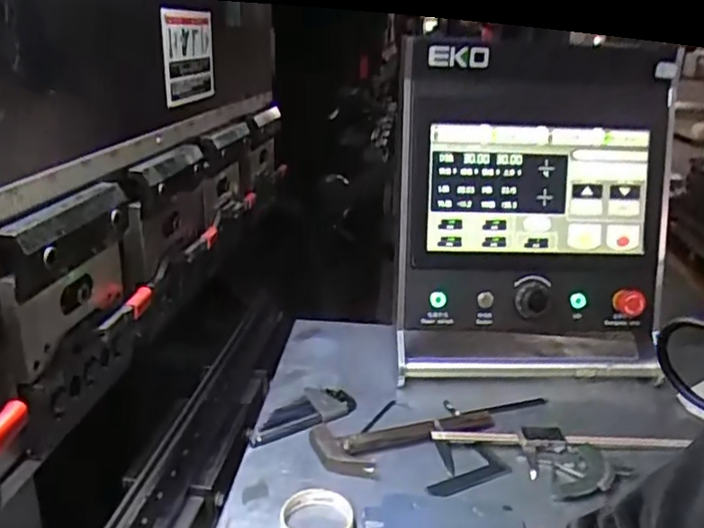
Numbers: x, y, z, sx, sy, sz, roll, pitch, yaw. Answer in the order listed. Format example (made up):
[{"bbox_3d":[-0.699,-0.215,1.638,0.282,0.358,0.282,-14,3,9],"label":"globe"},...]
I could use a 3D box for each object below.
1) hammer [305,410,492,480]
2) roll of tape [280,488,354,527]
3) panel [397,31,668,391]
[{"bbox_3d":[0.083,0.231,0.866,0.266,0.024,0.096,-5,21,-20],"label":"hammer"},{"bbox_3d":[-0.040,0.290,0.725,0.081,0.018,0.087,3,20,-1],"label":"roll of tape"},{"bbox_3d":[0.286,-0.074,1.009,0.419,0.510,0.159,1,20,-6],"label":"panel"}]

